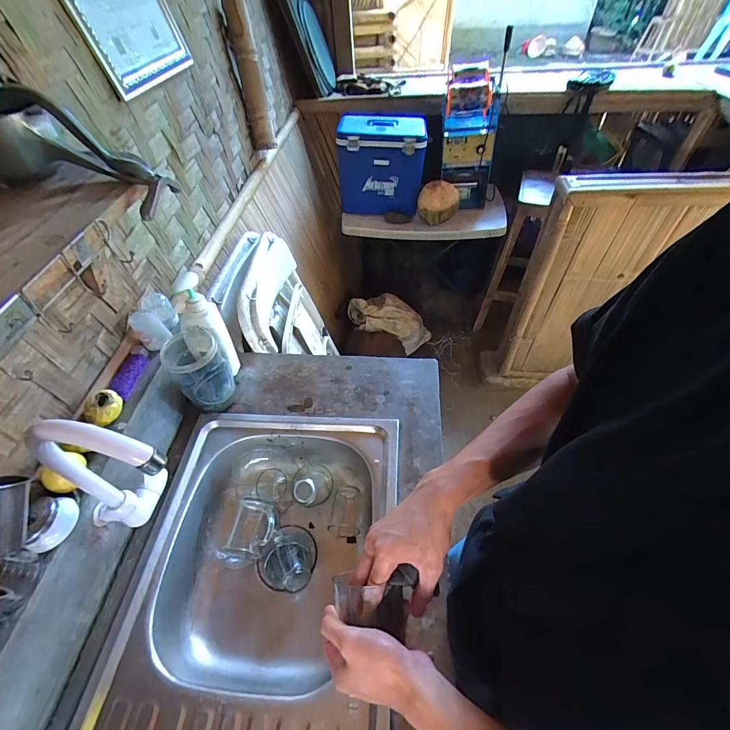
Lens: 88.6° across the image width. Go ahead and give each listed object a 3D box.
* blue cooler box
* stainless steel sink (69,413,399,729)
[{"bbox_3d":[0.075,-0.881,1.652,0.353,0.337,0.259,0,50,3],"label":"blue cooler box"},{"bbox_3d":[-0.166,0.432,0.553,0.396,0.139,0.738,2,50,5],"label":"stainless steel sink"}]

